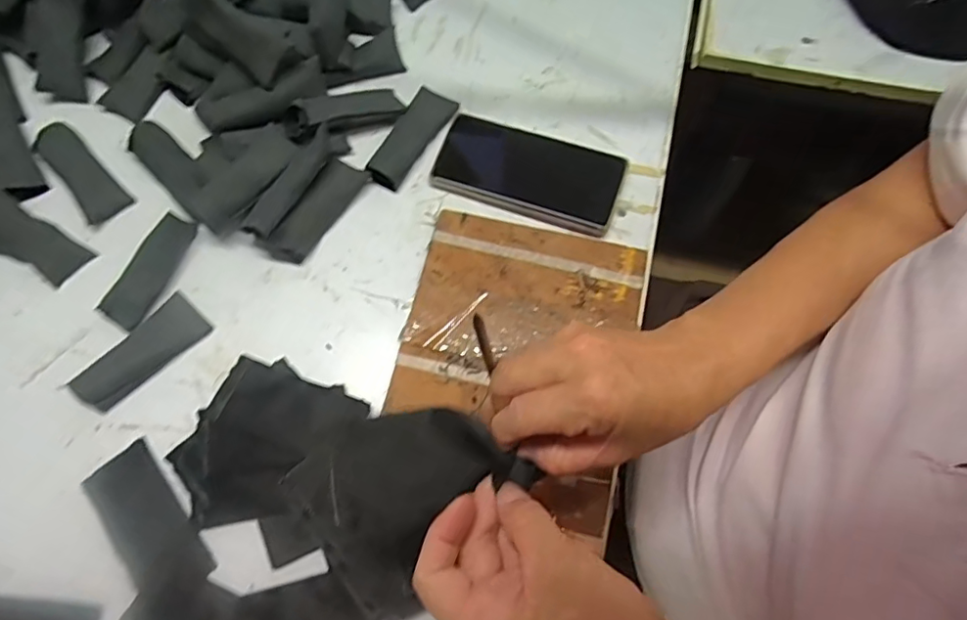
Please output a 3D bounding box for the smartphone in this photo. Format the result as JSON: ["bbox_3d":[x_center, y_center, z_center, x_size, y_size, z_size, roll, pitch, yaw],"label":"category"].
[{"bbox_3d":[0.038,-0.120,0.496,0.159,0.016,0.077,19,74,8],"label":"smartphone"}]

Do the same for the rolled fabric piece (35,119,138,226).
[{"bbox_3d":[-0.356,-0.122,0.503,0.036,0.015,0.101,-43,76,-11],"label":"rolled fabric piece"}]

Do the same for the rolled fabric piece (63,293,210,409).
[{"bbox_3d":[-0.274,0.033,0.453,0.041,0.017,0.102,43,79,14],"label":"rolled fabric piece"}]

